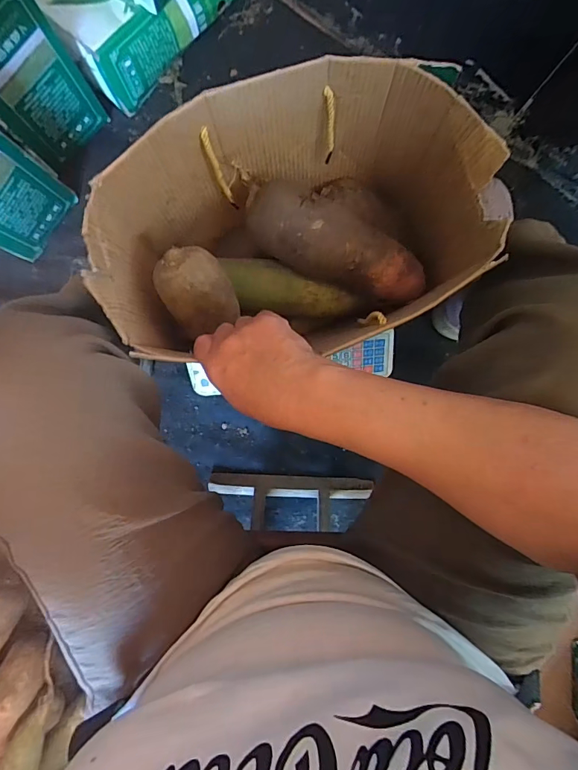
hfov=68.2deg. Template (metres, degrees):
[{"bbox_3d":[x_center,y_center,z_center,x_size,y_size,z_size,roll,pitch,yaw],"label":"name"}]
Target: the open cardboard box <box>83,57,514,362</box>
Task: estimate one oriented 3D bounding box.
[{"bbox_3d":[0.001,-0.152,0.443,0.347,0.179,0.217,-23,91,1],"label":"open cardboard box"}]

